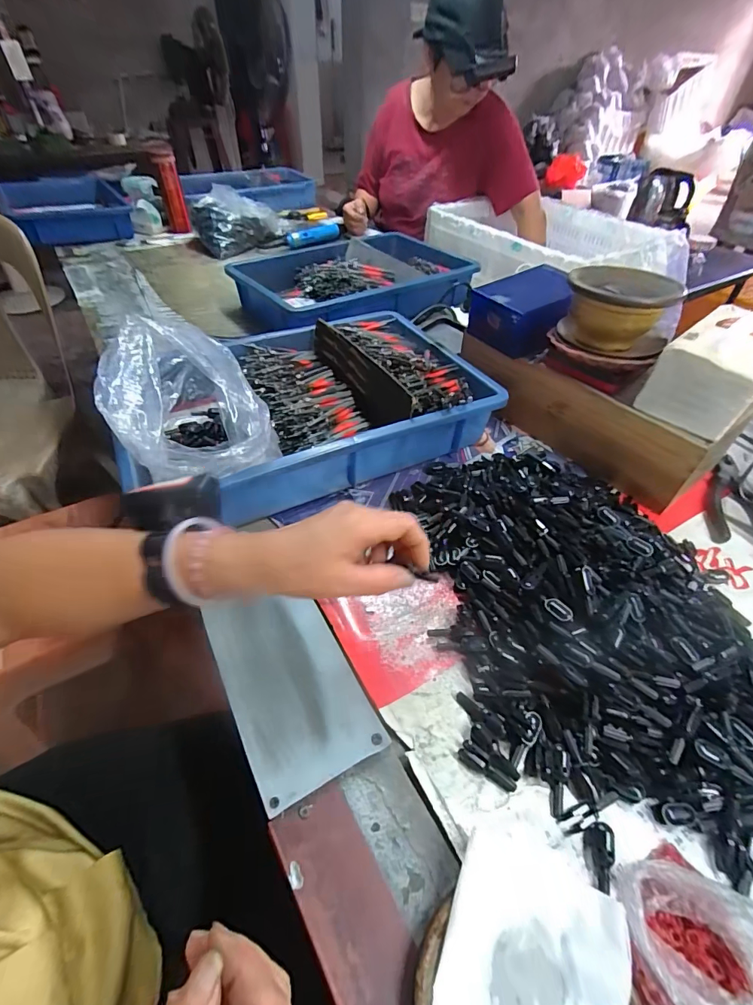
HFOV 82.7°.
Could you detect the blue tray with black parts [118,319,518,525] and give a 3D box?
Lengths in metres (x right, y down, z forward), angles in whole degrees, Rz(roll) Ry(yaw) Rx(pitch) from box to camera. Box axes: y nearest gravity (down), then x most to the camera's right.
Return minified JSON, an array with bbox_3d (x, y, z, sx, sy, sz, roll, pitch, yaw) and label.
[{"bbox_3d":[-0.088,-0.136,0.550,0.413,0.085,0.286,-20,50,-19],"label":"blue tray with black parts"}]

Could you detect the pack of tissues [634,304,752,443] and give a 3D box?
[{"bbox_3d":[0.349,-0.140,0.434,0.105,0.099,0.087,-33,55,-28],"label":"pack of tissues"}]

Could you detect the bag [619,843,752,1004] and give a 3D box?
[{"bbox_3d":[0.176,0.245,0.232,0.076,0.038,0.089,-8,48,-11],"label":"bag"}]

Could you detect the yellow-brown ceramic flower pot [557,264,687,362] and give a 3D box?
[{"bbox_3d":[0.269,-0.211,0.478,0.116,0.070,0.102,29,55,22],"label":"yellow-brown ceramic flower pot"}]

